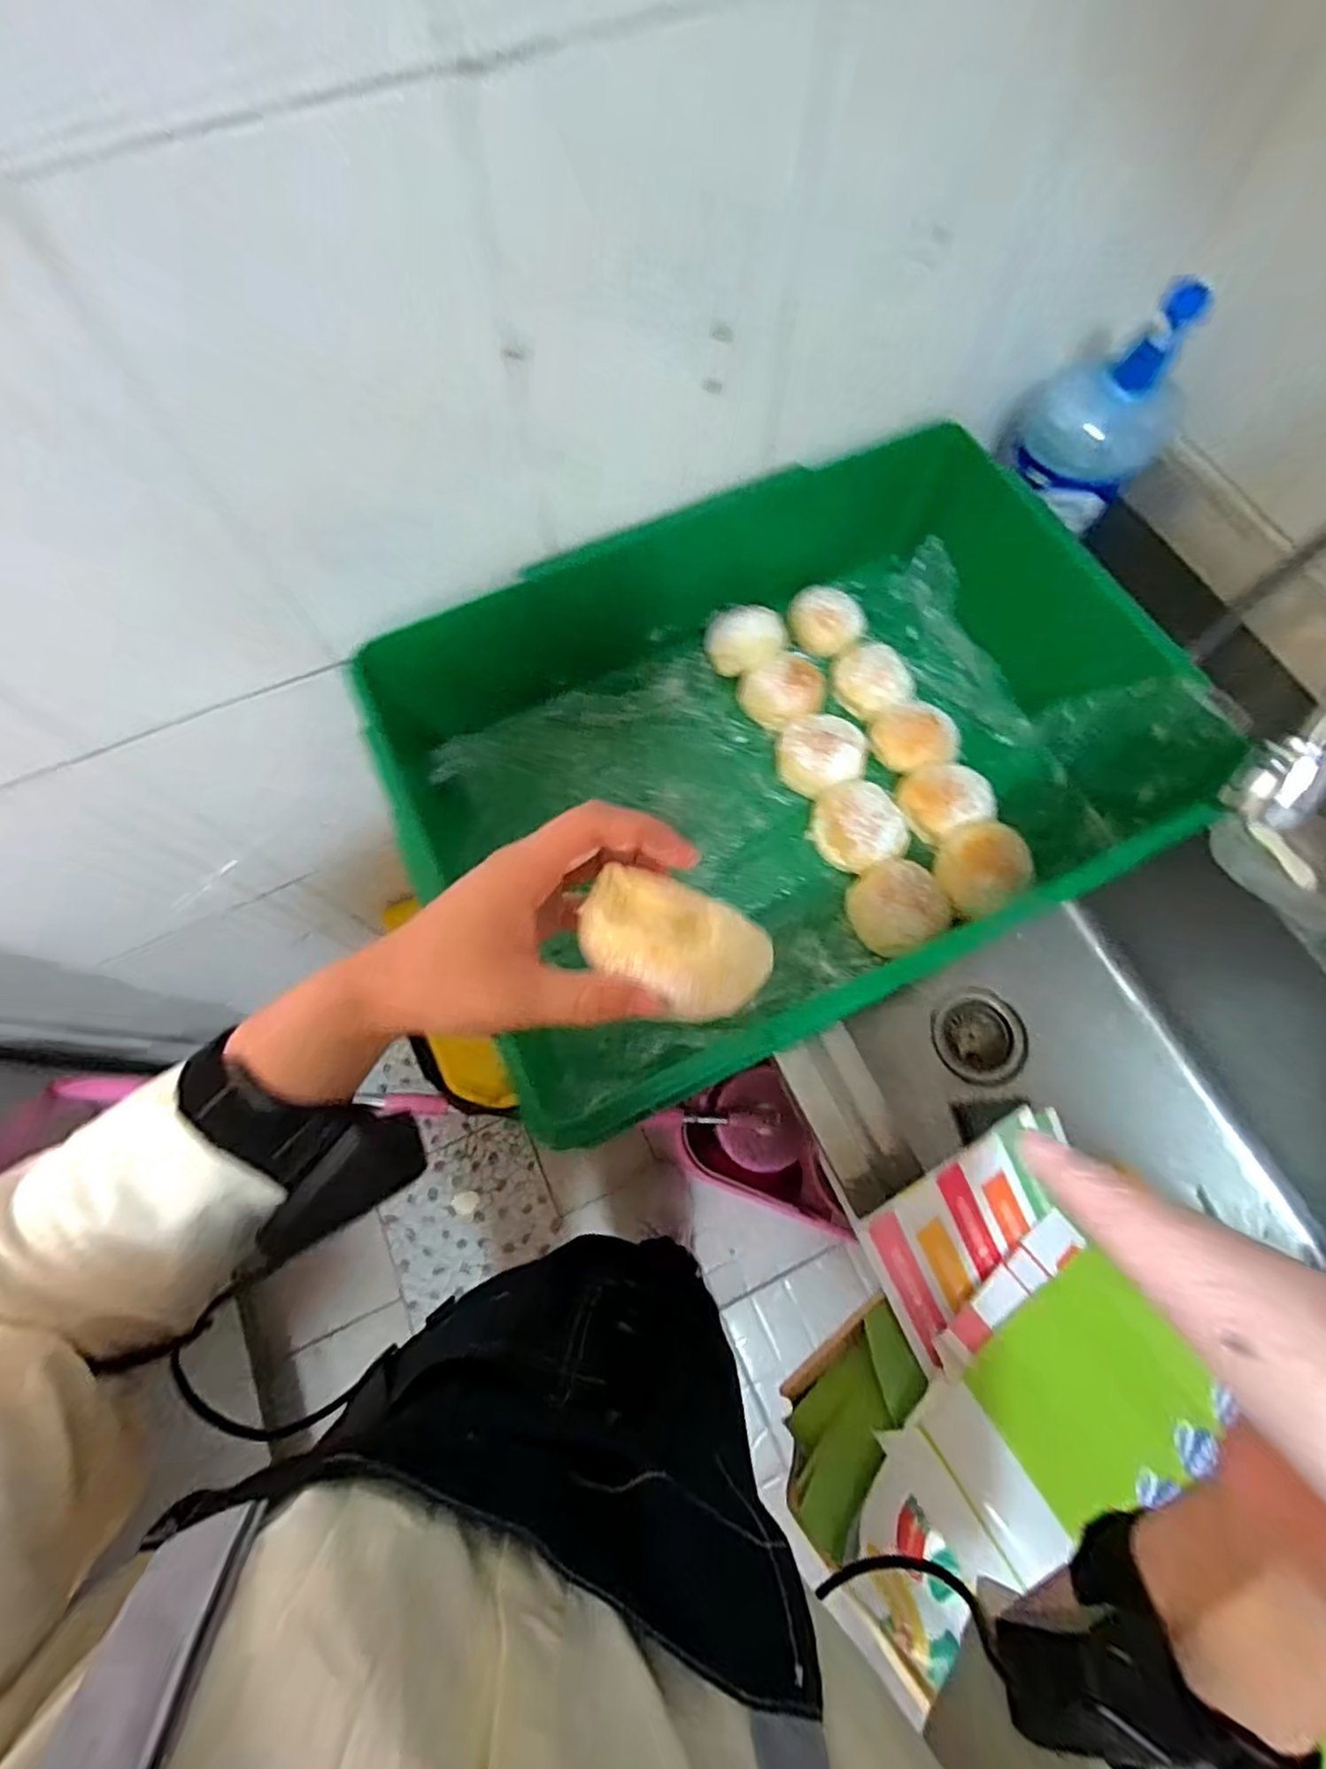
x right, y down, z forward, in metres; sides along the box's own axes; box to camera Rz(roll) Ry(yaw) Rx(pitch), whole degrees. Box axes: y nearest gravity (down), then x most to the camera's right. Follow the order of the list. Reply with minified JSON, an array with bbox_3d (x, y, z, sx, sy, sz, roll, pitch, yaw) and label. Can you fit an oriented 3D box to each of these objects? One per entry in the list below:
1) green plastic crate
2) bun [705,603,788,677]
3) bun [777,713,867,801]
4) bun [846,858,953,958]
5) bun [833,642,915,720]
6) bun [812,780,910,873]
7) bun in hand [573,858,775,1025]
[{"bbox_3d":[0.092,-0.112,0.568,0.577,0.152,0.421,-23,72,-8],"label":"green plastic crate"},{"bbox_3d":[0.082,-0.236,0.653,0.077,0.060,0.059,6,70,3],"label":"bun"},{"bbox_3d":[0.149,-0.122,0.619,0.079,0.035,0.076,0,70,1],"label":"bun"},{"bbox_3d":[0.205,0.016,0.568,0.087,0.034,0.075,-26,72,-8],"label":"bun"},{"bbox_3d":[0.209,-0.203,0.653,0.074,0.036,0.067,26,73,9],"label":"bun"},{"bbox_3d":[0.176,-0.052,0.590,0.071,0.039,0.080,-22,71,-7],"label":"bun"},{"bbox_3d":[0.004,0.023,0.255,0.072,0.031,0.044,29,73,11],"label":"bun in hand"}]

